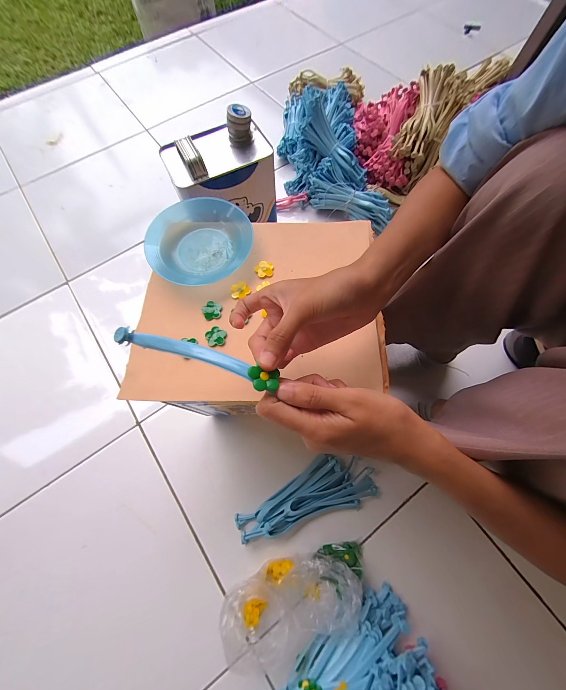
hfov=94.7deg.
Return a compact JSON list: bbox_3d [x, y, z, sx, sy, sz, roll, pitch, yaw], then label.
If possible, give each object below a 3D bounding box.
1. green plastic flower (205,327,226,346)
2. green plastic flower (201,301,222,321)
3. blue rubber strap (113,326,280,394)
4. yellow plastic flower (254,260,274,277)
[{"bbox_3d":[-0.076,-0.011,0.298,0.023,0.004,0.023,-11,71,-3],"label":"green plastic flower"},{"bbox_3d":[-0.084,-0.042,0.308,0.022,0.005,0.022,0,71,1],"label":"green plastic flower"},{"bbox_3d":[-0.067,0.008,0.193,0.130,0.008,0.018,15,71,12],"label":"blue rubber strap"},{"bbox_3d":[-0.024,-0.095,0.326,0.022,0.004,0.021,0,71,1],"label":"yellow plastic flower"}]

